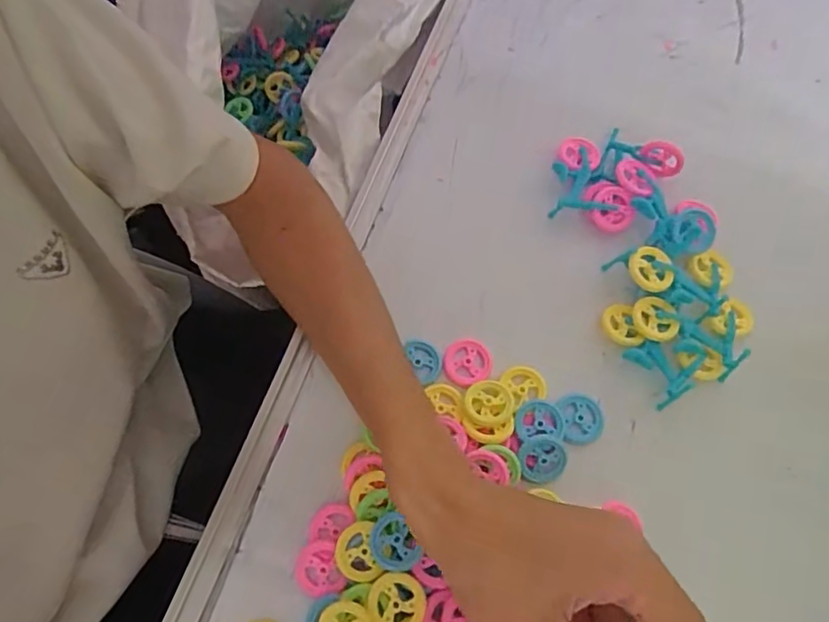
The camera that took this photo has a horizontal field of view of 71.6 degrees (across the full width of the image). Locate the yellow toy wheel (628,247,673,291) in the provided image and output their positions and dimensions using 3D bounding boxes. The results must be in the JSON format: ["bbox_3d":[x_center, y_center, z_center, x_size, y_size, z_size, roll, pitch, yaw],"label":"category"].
[{"bbox_3d":[0.147,-0.025,0.360,0.026,0.009,0.027,0,70,-1],"label":"yellow toy wheel"}]

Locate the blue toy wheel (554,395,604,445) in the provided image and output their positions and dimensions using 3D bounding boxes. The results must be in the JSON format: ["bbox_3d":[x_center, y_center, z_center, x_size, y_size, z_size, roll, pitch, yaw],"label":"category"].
[{"bbox_3d":[0.099,0.064,0.342,0.028,0.005,0.029,0,70,-1],"label":"blue toy wheel"}]

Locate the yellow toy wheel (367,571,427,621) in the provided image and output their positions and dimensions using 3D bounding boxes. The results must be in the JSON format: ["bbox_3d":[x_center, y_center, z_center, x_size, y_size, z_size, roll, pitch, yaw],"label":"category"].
[{"bbox_3d":[-0.009,0.149,0.291,0.029,0.004,0.029,0,70,-1],"label":"yellow toy wheel"}]

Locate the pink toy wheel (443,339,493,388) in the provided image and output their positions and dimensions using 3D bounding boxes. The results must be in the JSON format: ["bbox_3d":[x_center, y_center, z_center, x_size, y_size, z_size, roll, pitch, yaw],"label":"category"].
[{"bbox_3d":[0.033,0.032,0.355,0.029,0.008,0.030,14,70,4],"label":"pink toy wheel"}]

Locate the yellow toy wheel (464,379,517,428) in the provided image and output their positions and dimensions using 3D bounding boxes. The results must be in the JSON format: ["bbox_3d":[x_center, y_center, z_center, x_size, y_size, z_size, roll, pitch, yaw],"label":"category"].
[{"bbox_3d":[0.045,0.056,0.343,0.030,0.010,0.028,0,70,-1],"label":"yellow toy wheel"}]

